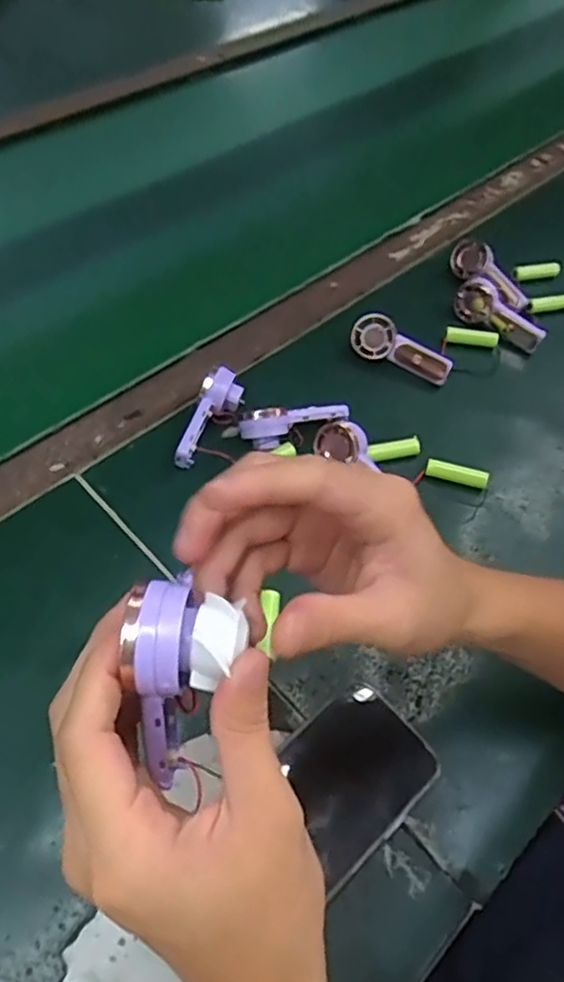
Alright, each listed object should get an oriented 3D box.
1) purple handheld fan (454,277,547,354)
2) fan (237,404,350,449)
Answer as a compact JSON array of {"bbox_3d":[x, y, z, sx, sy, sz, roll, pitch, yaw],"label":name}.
[{"bbox_3d":[0.209,-0.167,0.644,0.090,0.037,0.021,39,61,19],"label":"purple handheld fan"},{"bbox_3d":[0.012,-0.054,0.553,0.092,0.033,0.026,-8,57,-11],"label":"fan"}]

